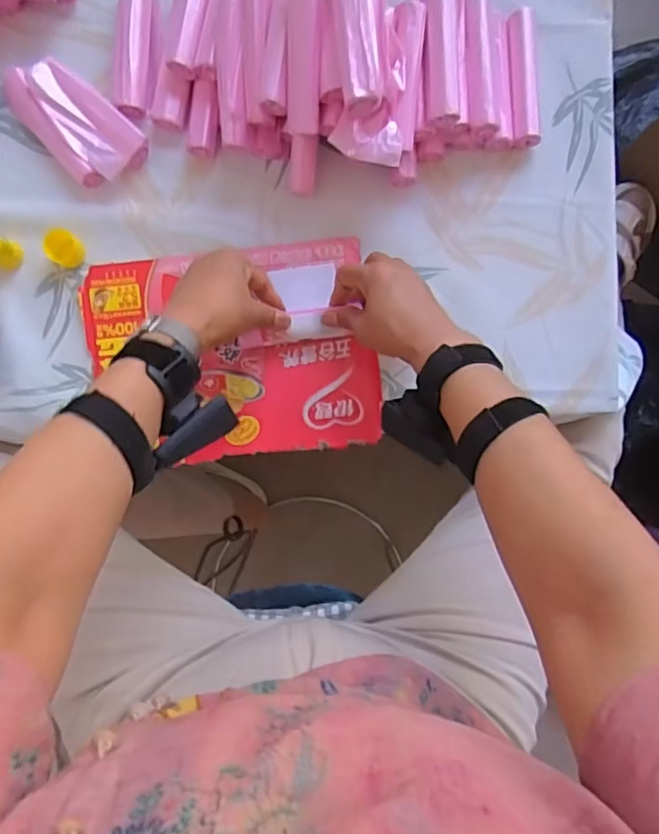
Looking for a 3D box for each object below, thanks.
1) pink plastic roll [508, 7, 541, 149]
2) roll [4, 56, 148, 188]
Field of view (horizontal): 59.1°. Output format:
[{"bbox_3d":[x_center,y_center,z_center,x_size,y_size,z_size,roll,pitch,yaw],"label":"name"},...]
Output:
[{"bbox_3d":[0.186,-0.325,0.563,0.030,0.025,0.127,-4,90,1],"label":"pink plastic roll"},{"bbox_3d":[-0.242,-0.281,0.551,0.126,0.030,0.071,45,91,0],"label":"roll"}]

